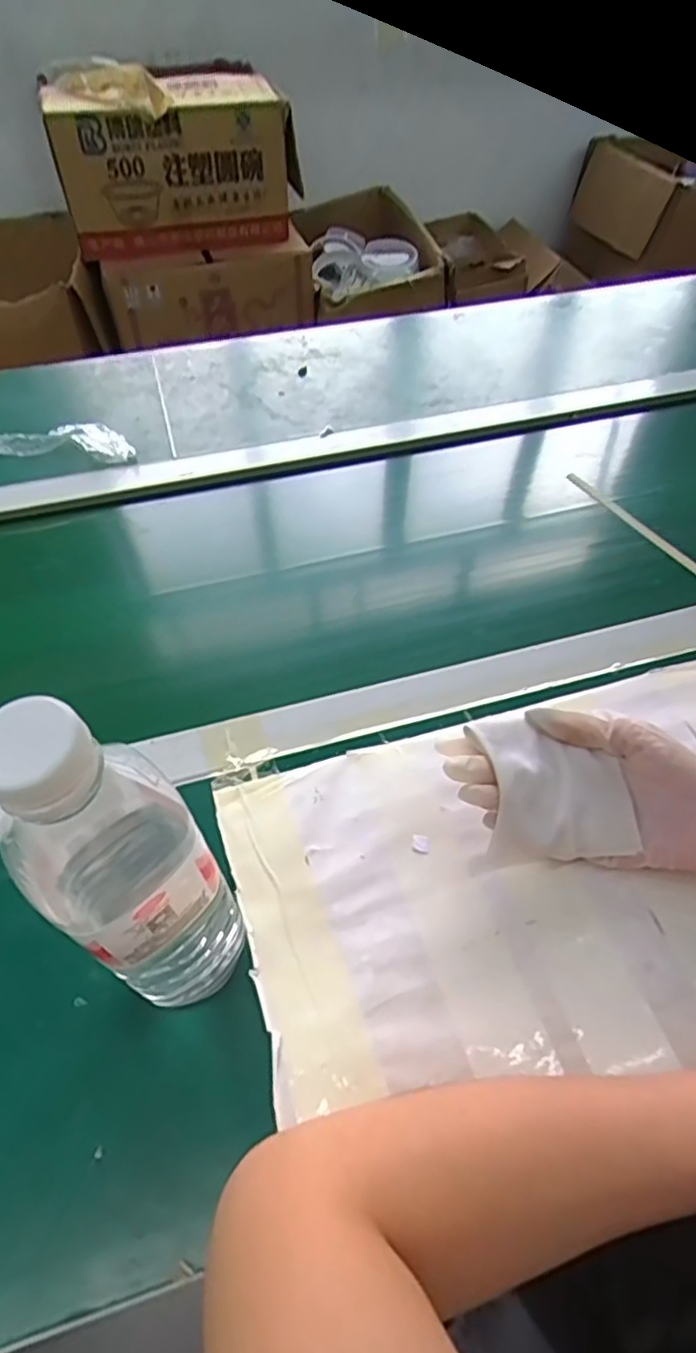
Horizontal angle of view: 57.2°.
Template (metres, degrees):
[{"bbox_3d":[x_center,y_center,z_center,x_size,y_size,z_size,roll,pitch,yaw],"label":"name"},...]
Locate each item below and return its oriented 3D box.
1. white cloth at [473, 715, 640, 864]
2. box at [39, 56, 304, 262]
[{"bbox_3d":[0.125,0.066,0.387,0.085,0.020,0.083,-3,77,-14],"label":"white cloth"},{"bbox_3d":[-0.377,-1.135,1.383,0.476,0.290,0.316,-13,52,-9],"label":"box"}]

